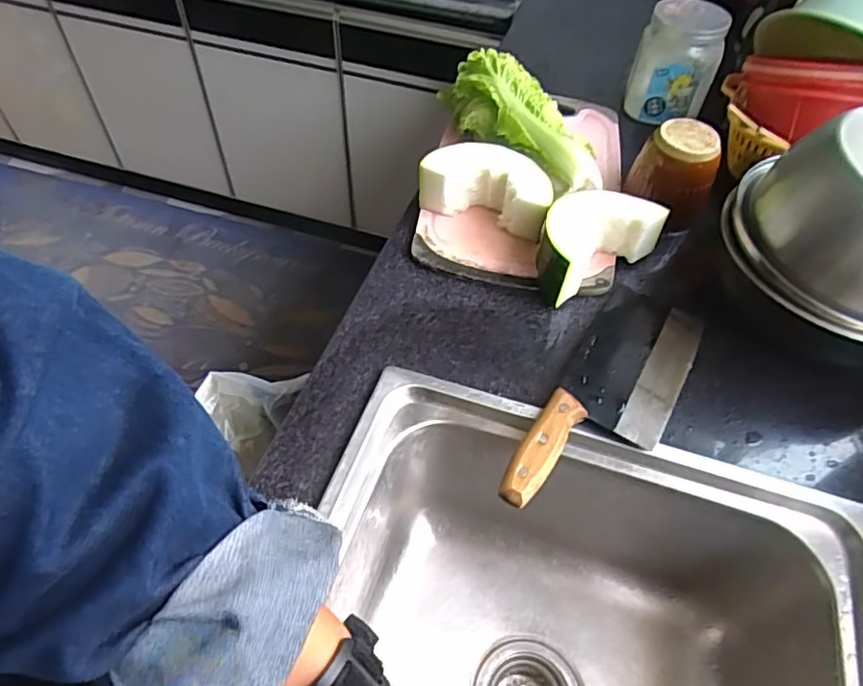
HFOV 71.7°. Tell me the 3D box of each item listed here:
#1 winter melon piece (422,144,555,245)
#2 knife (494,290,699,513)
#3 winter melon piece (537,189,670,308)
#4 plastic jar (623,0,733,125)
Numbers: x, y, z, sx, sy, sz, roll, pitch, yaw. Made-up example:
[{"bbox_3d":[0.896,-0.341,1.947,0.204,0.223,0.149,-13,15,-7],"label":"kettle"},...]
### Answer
[{"bbox_3d":[0.066,-0.179,0.701,0.152,0.072,0.076,17,54,11],"label":"winter melon piece"},{"bbox_3d":[0.171,0.046,0.554,0.101,0.037,0.302,27,56,18],"label":"knife"},{"bbox_3d":[0.170,-0.116,0.661,0.150,0.081,0.086,-28,58,-21],"label":"winter melon piece"},{"bbox_3d":[0.342,-0.394,0.840,0.108,0.133,0.096,17,54,11],"label":"plastic jar"}]

